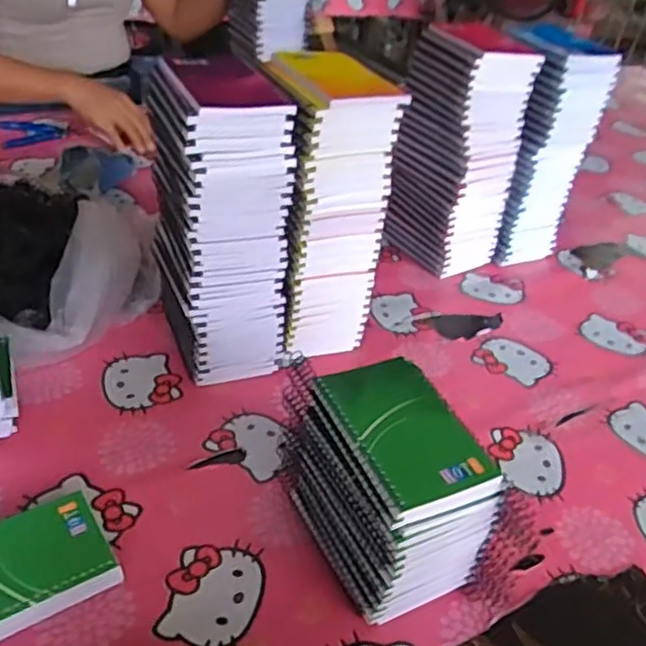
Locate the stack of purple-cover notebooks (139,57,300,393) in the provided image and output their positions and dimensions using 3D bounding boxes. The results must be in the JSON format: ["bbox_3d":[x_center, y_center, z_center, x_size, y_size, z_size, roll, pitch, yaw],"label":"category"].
[{"bbox_3d":[-0.103,-0.087,0.660,0.105,0.286,0.127,-13,41,-25],"label":"stack of purple-cover notebooks"}]

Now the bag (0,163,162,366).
[{"bbox_3d":[-0.356,-0.080,0.737,0.344,0.101,0.282,12,37,5],"label":"bag"}]

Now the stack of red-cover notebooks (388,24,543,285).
[{"bbox_3d":[0.163,-0.209,0.859,0.099,0.282,0.131,-18,44,-30],"label":"stack of red-cover notebooks"}]

